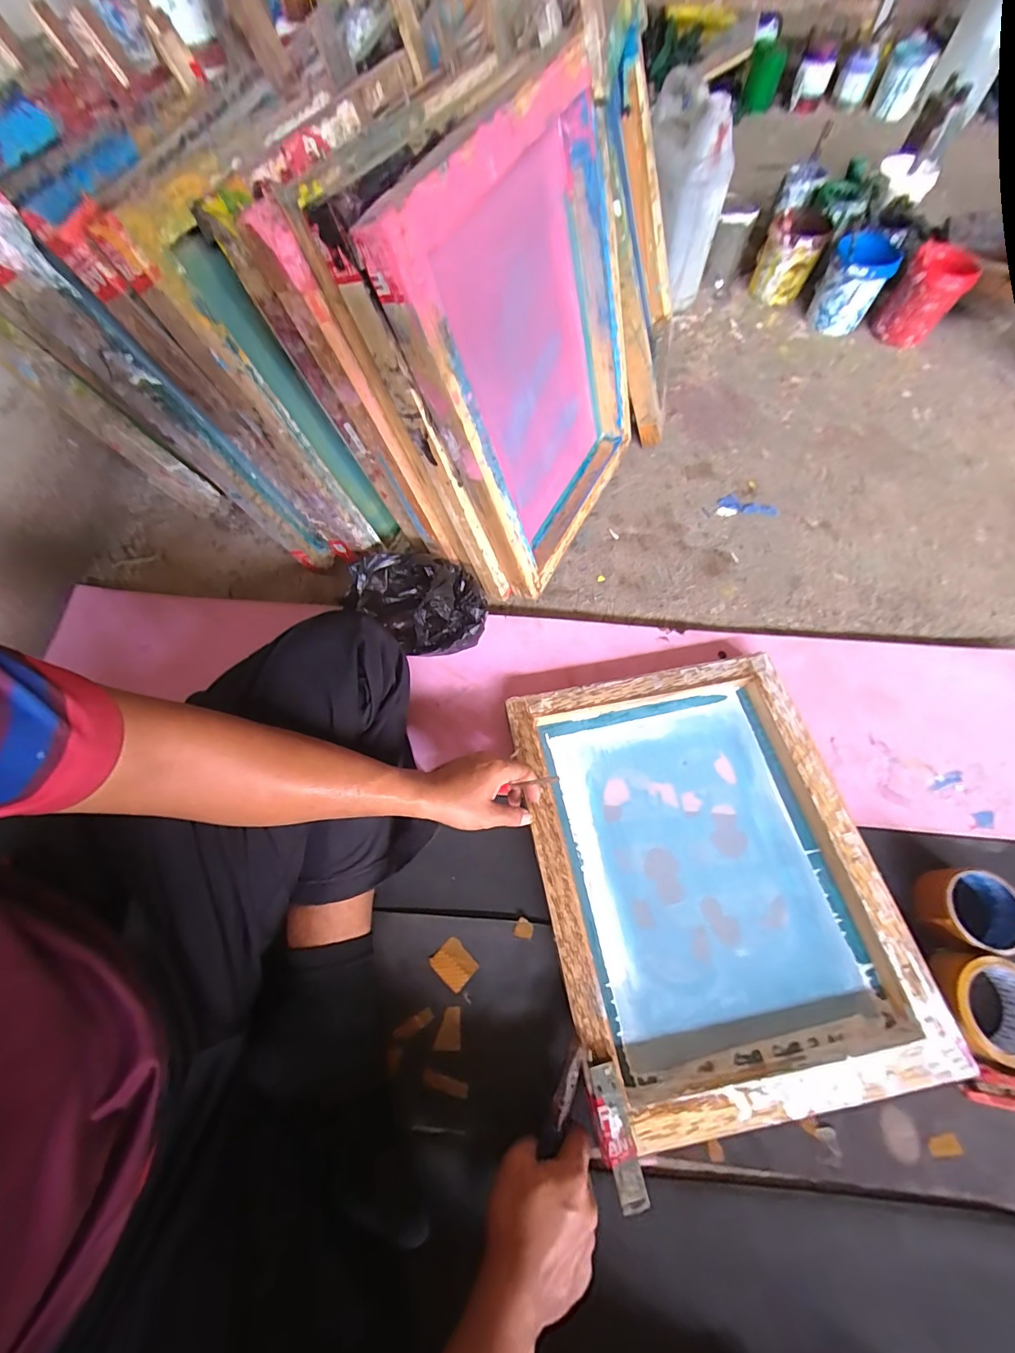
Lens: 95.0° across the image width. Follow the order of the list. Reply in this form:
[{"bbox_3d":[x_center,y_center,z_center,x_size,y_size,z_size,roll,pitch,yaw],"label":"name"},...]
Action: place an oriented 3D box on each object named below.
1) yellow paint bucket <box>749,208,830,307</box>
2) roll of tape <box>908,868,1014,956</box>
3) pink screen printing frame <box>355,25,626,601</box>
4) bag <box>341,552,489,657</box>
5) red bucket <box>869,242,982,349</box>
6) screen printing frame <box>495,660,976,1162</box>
[{"bbox_3d":[0.624,-0.929,1.035,0.124,0.131,0.117,17,67,10],"label":"yellow paint bucket"},{"bbox_3d":[0.520,0.264,0.527,0.082,0.048,0.082,-1,65,2],"label":"roll of tape"},{"bbox_3d":[0.046,-0.386,0.608,0.057,0.479,0.373,21,72,27],"label":"pink screen printing frame"},{"bbox_3d":[-0.126,-0.109,0.685,0.152,0.118,0.171,-40,70,-15],"label":"bag"},{"bbox_3d":[0.843,-0.767,0.951,0.120,0.134,0.121,-1,65,2],"label":"red bucket"},{"bbox_3d":[0.225,0.214,0.551,0.363,0.048,0.464,-11,65,-3],"label":"screen printing frame"}]

